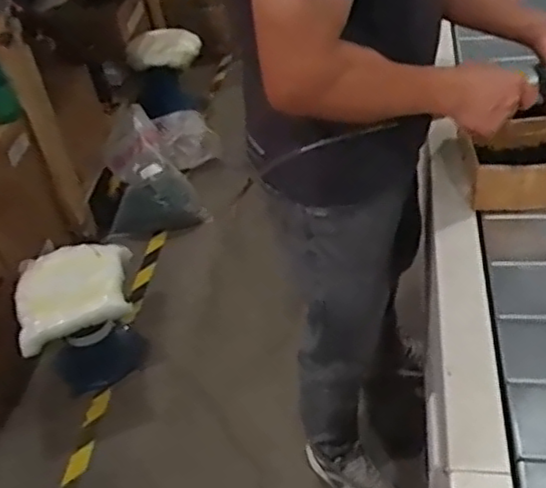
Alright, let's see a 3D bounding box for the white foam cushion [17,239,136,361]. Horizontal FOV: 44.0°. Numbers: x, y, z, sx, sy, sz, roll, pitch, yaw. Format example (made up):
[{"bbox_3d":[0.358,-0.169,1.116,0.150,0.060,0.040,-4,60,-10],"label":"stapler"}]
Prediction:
[{"bbox_3d":[-0.503,0.100,1.705,0.302,0.091,0.291,-19,41,-13],"label":"white foam cushion"}]

